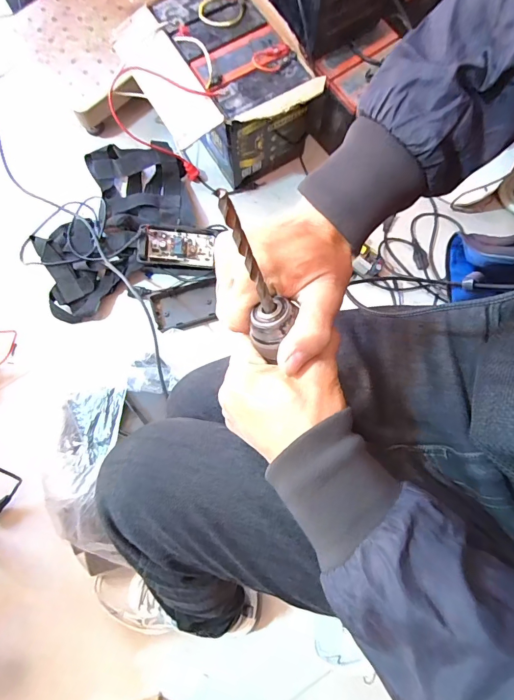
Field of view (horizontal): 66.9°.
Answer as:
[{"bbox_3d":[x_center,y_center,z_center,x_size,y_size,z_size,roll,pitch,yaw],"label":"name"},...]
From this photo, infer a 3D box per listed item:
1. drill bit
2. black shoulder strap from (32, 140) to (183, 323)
[{"bbox_3d":[-0.005,-0.053,0.231,0.007,0.086,0.006,-35,47,-7],"label":"drill bit"},{"bbox_3d":[-0.311,-0.260,0.830,0.262,0.074,0.425,20,79,4],"label":"black shoulder strap"}]

